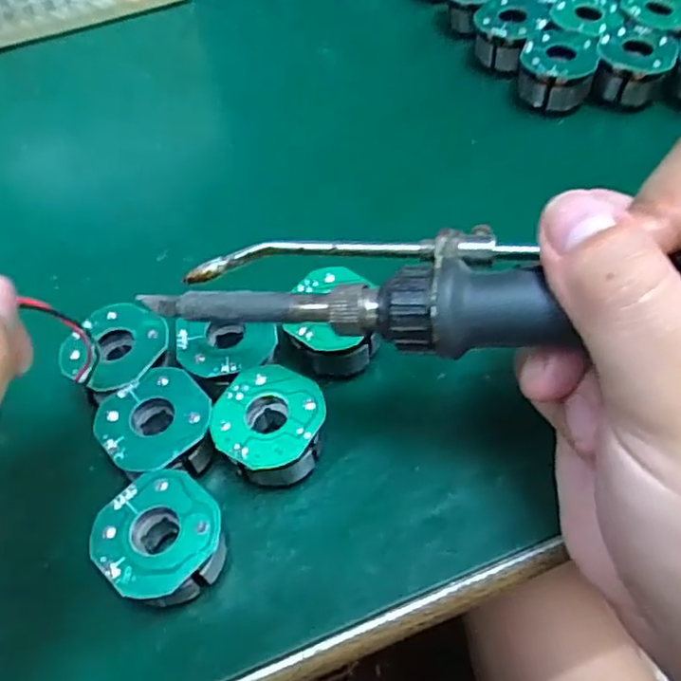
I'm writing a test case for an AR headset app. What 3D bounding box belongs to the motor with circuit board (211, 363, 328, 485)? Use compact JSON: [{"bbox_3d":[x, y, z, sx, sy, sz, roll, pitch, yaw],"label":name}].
[{"bbox_3d":[-0.020,0.027,0.191,0.031,0.022,0.032,-2,56,3],"label":"motor with circuit board"}]

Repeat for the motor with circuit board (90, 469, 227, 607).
[{"bbox_3d":[-0.046,0.054,0.174,0.031,0.022,0.031,-2,56,3],"label":"motor with circuit board"}]

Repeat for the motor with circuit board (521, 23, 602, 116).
[{"bbox_3d":[0.092,-0.114,0.277,0.029,0.019,0.030,-2,56,3],"label":"motor with circuit board"}]

